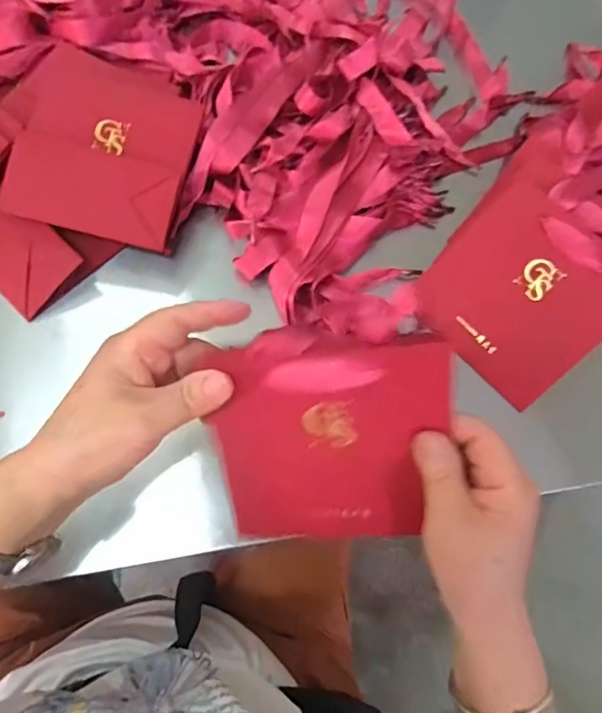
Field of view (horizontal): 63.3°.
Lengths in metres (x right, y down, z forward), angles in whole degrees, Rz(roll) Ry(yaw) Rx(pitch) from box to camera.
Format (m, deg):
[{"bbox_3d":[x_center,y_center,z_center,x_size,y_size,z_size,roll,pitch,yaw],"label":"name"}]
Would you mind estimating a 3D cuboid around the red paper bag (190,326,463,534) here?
[{"bbox_3d":[0.018,0.054,0.292,0.139,0.015,0.141,-4,116,10],"label":"red paper bag"}]

